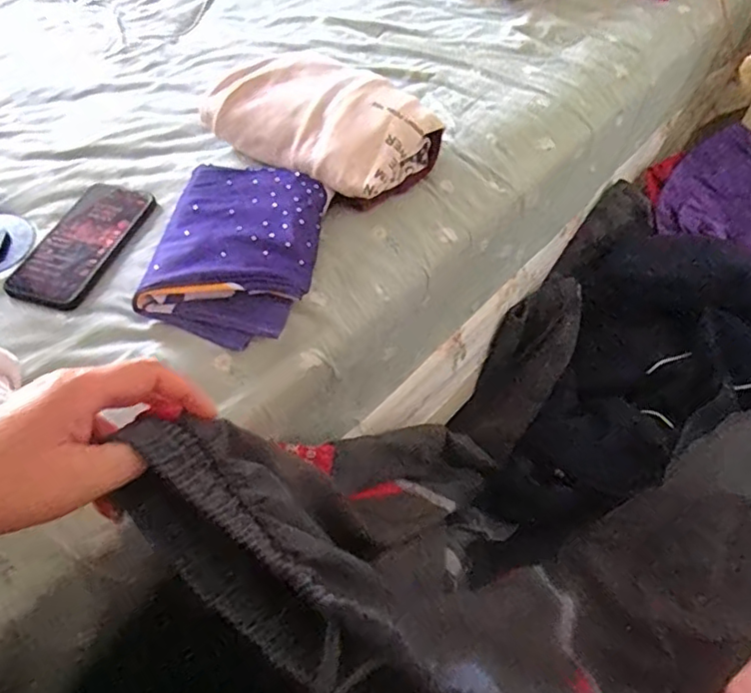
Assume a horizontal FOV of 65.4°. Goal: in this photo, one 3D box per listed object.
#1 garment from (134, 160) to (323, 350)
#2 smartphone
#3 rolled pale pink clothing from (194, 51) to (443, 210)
[{"bbox_3d":[-0.135,-0.099,0.578,0.152,0.042,0.207,2,52,2],"label":"garment"},{"bbox_3d":[-0.292,-0.107,0.593,0.083,0.014,0.170,10,53,8],"label":"smartphone"},{"bbox_3d":[-0.064,-0.258,0.661,0.248,0.073,0.151,33,59,23],"label":"rolled pale pink clothing"}]

